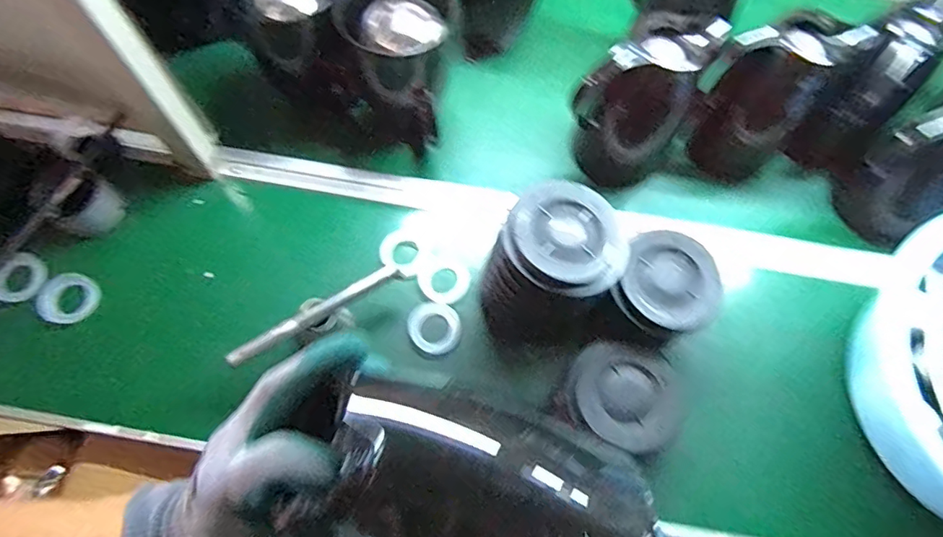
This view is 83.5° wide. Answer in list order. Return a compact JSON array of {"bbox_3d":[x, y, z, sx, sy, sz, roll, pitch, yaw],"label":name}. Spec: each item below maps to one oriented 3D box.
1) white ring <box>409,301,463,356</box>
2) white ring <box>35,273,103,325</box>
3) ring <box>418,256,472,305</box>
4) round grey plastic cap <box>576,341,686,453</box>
[{"bbox_3d":[-0.043,0.070,0.626,0.064,0.004,0.060,1,67,-2],"label":"white ring"},{"bbox_3d":[-0.474,0.035,0.621,0.061,0.016,0.062,1,67,-2],"label":"white ring"},{"bbox_3d":[-0.034,0.013,0.652,0.062,0.007,0.060,1,67,-2],"label":"ring"},{"bbox_3d":[0.164,0.135,0.550,0.113,0.016,0.098,19,68,5],"label":"round grey plastic cap"}]

